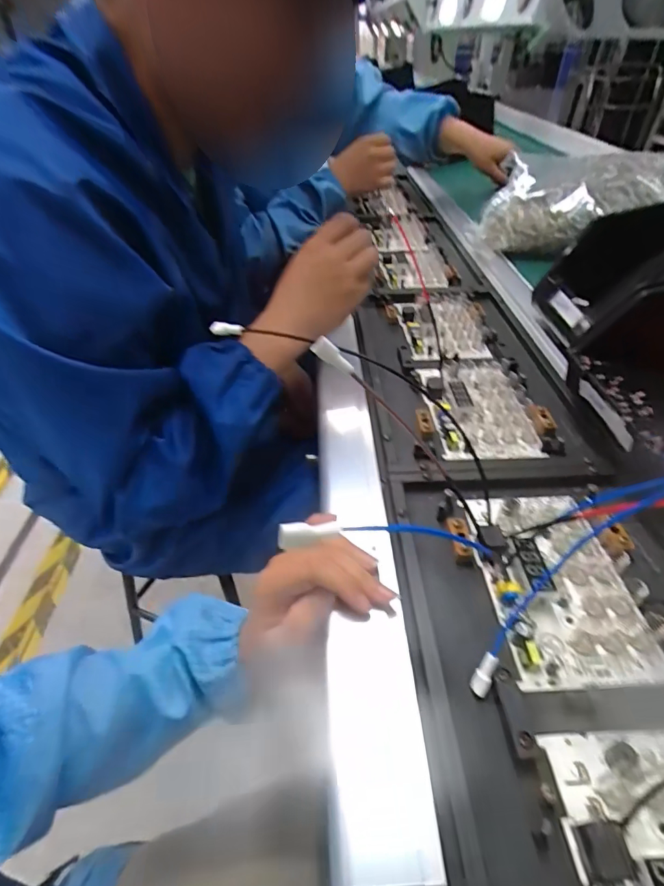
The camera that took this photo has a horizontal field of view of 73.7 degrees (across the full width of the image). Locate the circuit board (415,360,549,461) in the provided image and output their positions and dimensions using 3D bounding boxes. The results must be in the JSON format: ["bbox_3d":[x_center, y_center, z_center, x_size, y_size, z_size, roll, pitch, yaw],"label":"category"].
[{"bbox_3d":[0.136,-0.043,0.428,0.087,0.018,0.142,-2,42,-3],"label":"circuit board"}]

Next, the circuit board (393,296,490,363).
[{"bbox_3d":[0.134,-0.143,0.541,0.088,0.026,0.139,-3,42,-4],"label":"circuit board"}]

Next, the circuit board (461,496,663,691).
[{"bbox_3d":[0.150,0.083,0.290,0.093,0.018,0.134,-3,43,-2],"label":"circuit board"}]

